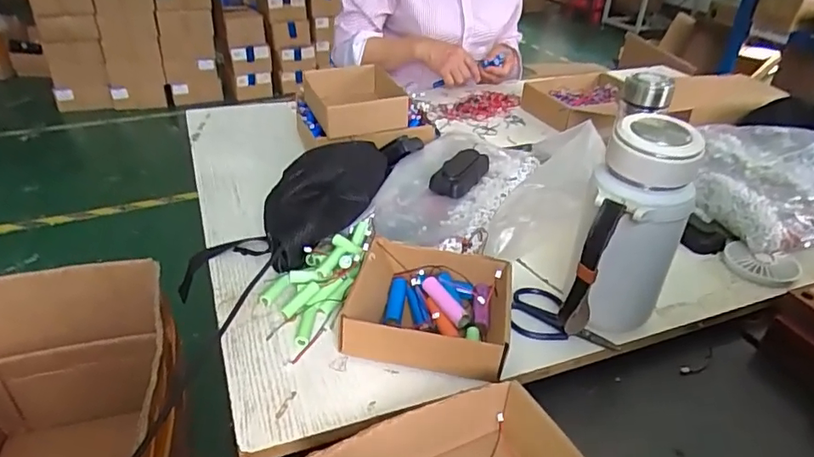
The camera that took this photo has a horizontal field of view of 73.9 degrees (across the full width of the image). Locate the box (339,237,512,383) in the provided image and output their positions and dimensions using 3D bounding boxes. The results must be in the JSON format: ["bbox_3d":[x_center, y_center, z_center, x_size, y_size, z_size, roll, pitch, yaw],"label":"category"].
[{"bbox_3d":[0.018,0.080,0.575,0.176,0.053,0.145,8,34,9],"label":"box"}]

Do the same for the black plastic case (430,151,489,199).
[{"bbox_3d":[0.077,-0.079,0.752,0.051,0.029,0.111,16,36,20],"label":"black plastic case"}]

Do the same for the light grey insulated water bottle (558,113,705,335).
[{"bbox_3d":[0.219,0.006,0.536,0.092,0.207,0.097,18,36,22],"label":"light grey insulated water bottle"}]

